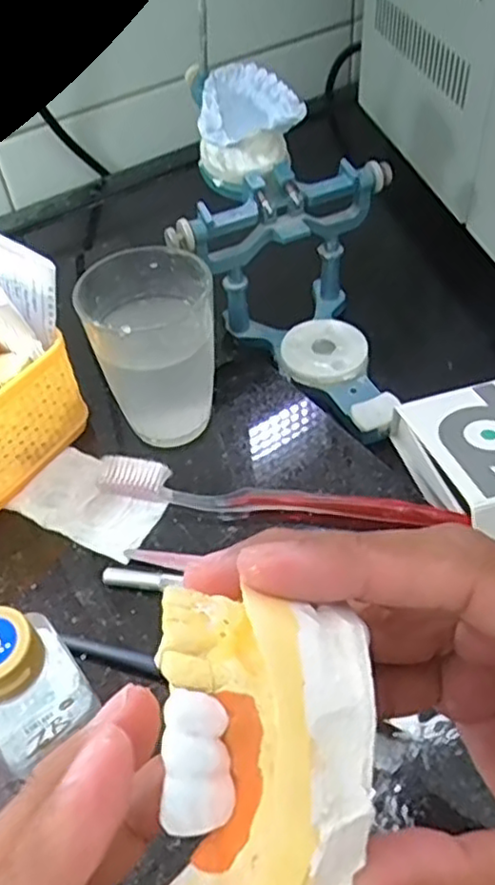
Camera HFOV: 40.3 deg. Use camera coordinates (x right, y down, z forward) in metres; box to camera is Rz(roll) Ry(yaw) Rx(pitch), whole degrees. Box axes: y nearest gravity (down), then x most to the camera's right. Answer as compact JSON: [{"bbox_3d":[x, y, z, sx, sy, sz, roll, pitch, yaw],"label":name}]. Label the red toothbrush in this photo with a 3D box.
[{"bbox_3d":[0.011,0.030,0.344,0.182,0.018,0.018,8,49,12],"label":"red toothbrush"}]

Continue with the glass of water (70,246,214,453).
[{"bbox_3d":[-0.049,-0.048,0.364,0.063,0.092,0.069,-2,48,2],"label":"glass of water"}]

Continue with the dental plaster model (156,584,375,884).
[{"bbox_3d":[0.004,0.057,0.119,0.036,0.022,0.058,-1,50,0],"label":"dental plaster model"}]

